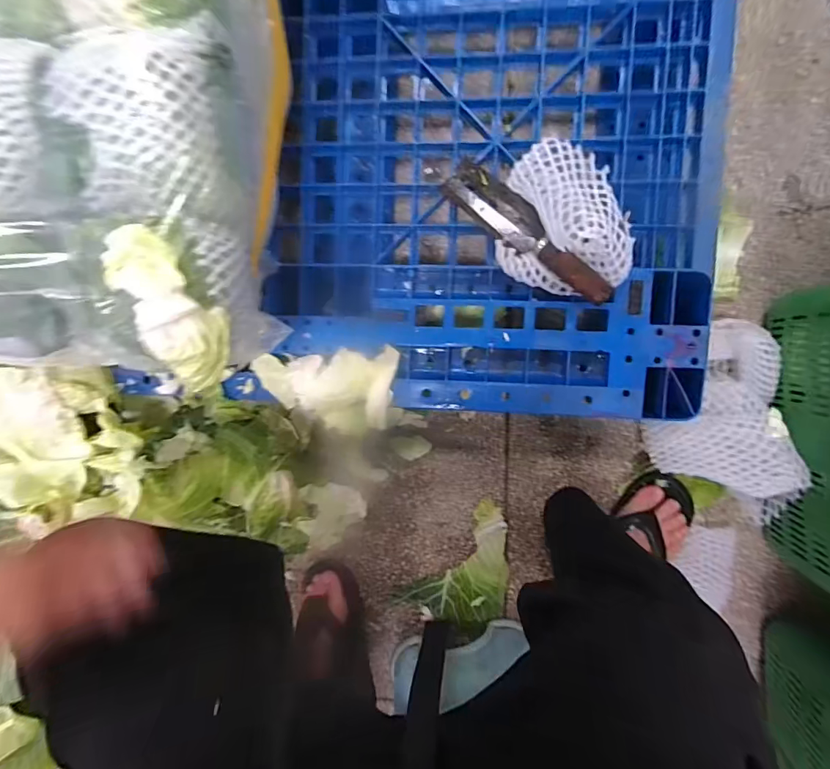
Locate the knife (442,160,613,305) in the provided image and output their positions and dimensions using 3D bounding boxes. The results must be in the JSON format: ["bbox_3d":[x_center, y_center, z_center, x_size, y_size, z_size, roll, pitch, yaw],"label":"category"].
[{"bbox_3d":[0.135,-0.188,0.550,0.052,0.033,0.247,-46,74,8],"label":"knife"}]

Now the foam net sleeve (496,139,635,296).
[{"bbox_3d":[0.176,-0.198,0.517,0.148,0.096,0.169,2,94,6],"label":"foam net sleeve"}]

